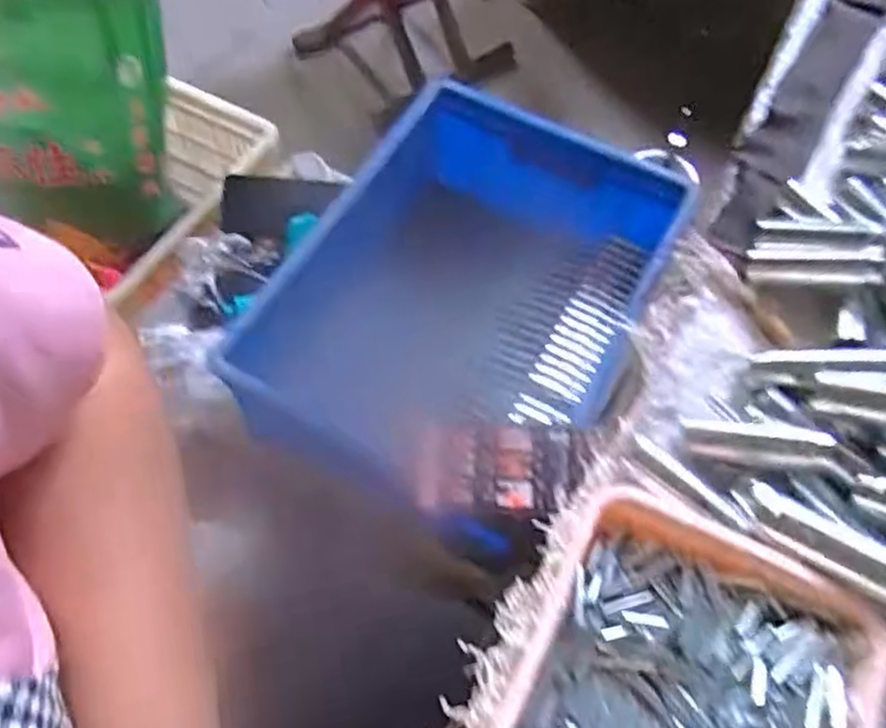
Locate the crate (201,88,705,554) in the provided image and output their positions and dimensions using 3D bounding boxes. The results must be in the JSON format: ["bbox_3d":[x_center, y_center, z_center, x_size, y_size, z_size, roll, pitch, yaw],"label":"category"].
[{"bbox_3d":[0.024,-0.059,0.710,0.322,0.139,0.417,29,64,12],"label":"crate"}]

